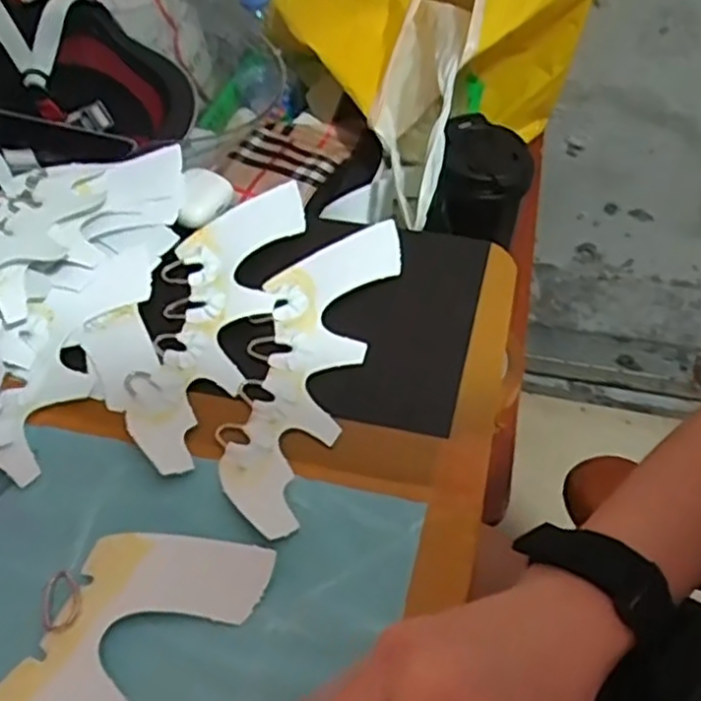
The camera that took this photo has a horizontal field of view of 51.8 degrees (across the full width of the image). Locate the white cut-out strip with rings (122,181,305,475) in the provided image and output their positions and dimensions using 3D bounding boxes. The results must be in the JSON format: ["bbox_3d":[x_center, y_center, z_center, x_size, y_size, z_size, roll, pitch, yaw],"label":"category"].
[{"bbox_3d":[-0.095,-0.027,0.479,0.076,0.015,0.231,8,54,10],"label":"white cut-out strip with rings"}]

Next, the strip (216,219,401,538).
[{"bbox_3d":[-0.031,0.002,0.460,0.074,0.014,0.233,12,54,13],"label":"strip"}]

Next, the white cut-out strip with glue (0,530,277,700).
[{"bbox_3d":[-0.142,0.162,0.344,0.078,0.010,0.221,35,63,26],"label":"white cut-out strip with glue"}]

